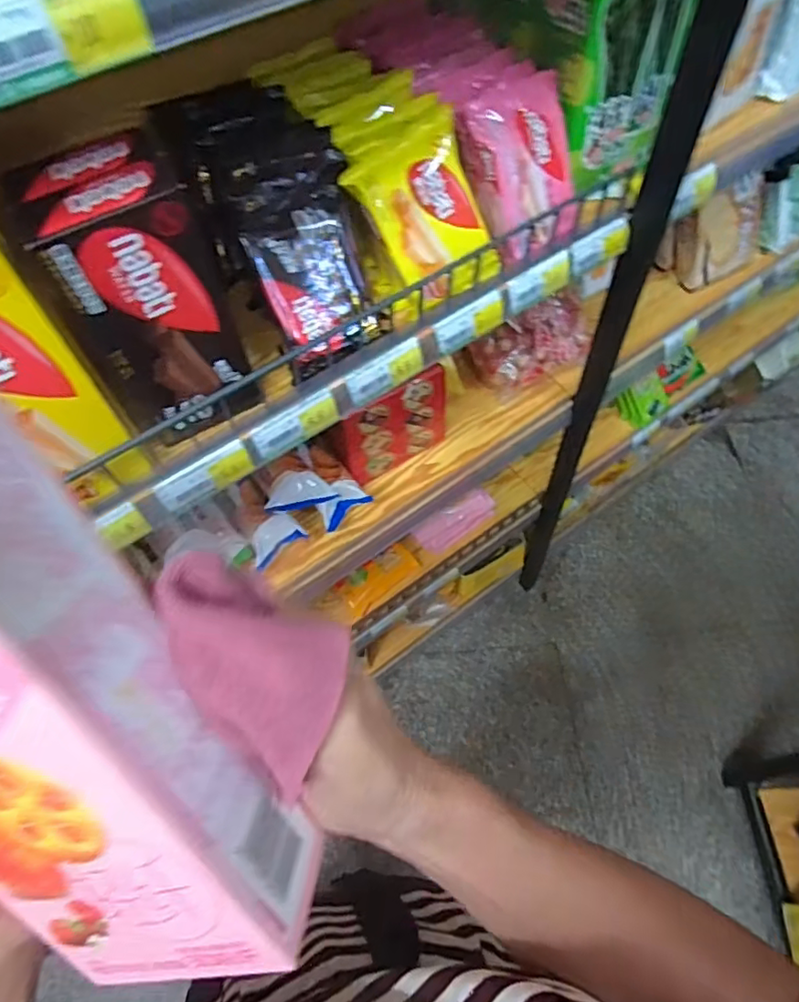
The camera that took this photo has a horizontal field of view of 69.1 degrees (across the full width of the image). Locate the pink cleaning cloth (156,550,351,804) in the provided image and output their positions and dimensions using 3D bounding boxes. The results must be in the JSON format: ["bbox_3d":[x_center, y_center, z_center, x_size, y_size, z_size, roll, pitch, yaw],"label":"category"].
[{"bbox_3d":[-0.051,0.054,0.197,0.065,0.042,0.050,27,65,18],"label":"pink cleaning cloth"}]

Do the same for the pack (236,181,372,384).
[{"bbox_3d":[-0.077,-0.192,0.491,0.082,0.027,0.156,-20,103,-13],"label":"pack"}]

